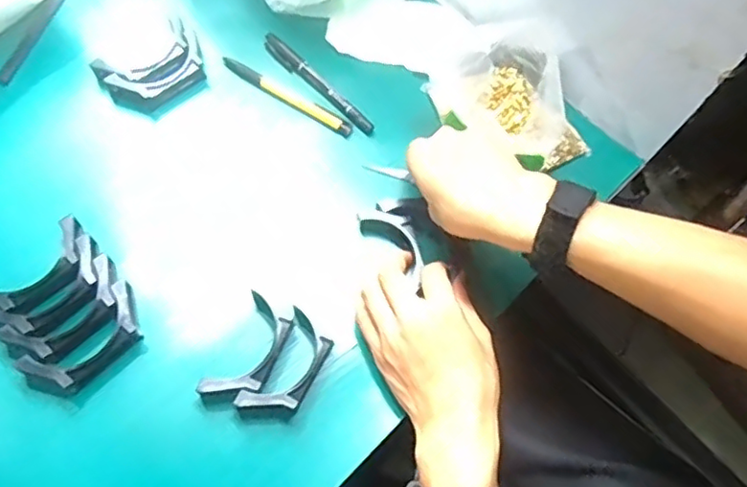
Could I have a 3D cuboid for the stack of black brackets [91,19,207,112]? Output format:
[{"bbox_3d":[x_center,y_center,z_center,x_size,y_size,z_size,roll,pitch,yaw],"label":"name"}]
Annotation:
[{"bbox_3d":[-0.196,-0.157,0.558,0.090,0.025,0.061,-35,73,-16],"label":"stack of black brackets"}]

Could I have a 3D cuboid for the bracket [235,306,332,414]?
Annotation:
[{"bbox_3d":[-0.062,0.092,0.454,0.040,0.018,0.083,30,68,9],"label":"bracket"}]

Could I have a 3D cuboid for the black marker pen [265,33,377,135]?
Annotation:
[{"bbox_3d":[-0.051,-0.145,0.567,0.135,0.008,0.017,43,71,14],"label":"black marker pen"}]

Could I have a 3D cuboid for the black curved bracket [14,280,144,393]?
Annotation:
[{"bbox_3d":[-0.207,0.074,0.454,0.044,0.020,0.093,42,71,14],"label":"black curved bracket"}]

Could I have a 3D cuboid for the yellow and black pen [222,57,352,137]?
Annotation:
[{"bbox_3d":[-0.078,-0.135,0.563,0.134,0.007,0.013,31,69,9],"label":"yellow and black pen"}]

